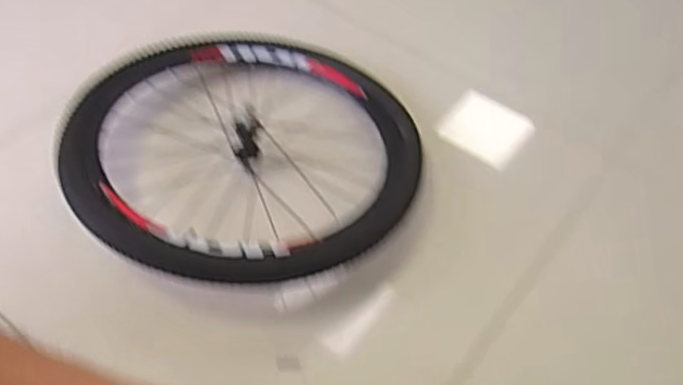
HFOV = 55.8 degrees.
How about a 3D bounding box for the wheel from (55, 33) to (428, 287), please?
[{"bbox_3d":[-0.140,-0.074,0.972,0.520,0.094,0.501,1,54,-1],"label":"wheel"}]

